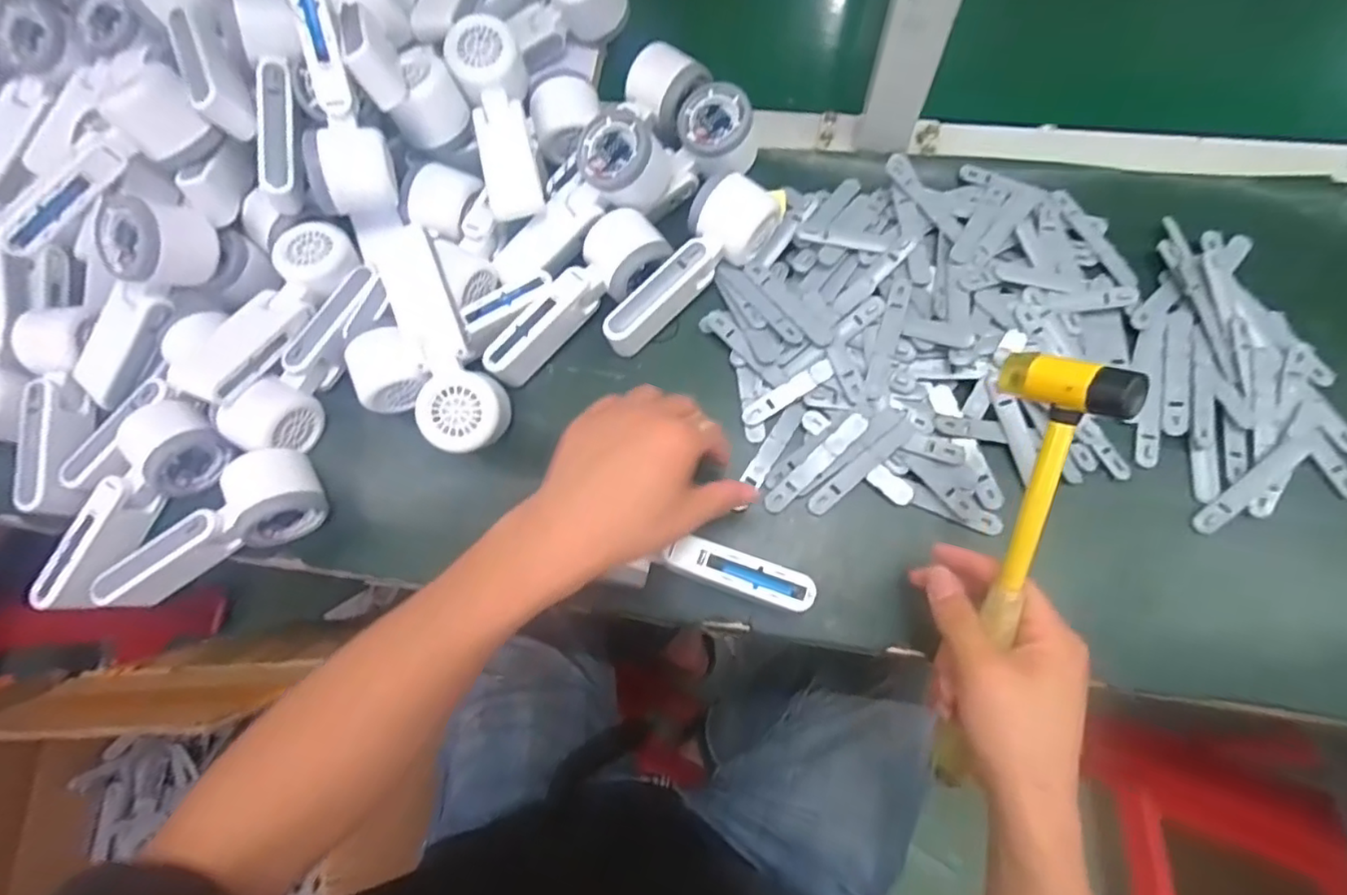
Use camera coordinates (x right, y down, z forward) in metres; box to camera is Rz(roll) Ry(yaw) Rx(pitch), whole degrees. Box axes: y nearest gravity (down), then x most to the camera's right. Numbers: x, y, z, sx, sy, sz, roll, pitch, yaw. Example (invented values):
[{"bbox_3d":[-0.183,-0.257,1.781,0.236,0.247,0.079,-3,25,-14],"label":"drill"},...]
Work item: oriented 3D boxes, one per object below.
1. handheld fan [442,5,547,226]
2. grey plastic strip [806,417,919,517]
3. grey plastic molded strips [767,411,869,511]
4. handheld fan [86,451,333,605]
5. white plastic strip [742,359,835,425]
[{"bbox_3d":[-0.138,-0.258,0.495,0.055,0.042,0.153,-11,95,-1],"label":"handheld fan"},{"bbox_3d":[0.136,0.012,0.447,0.098,0.004,0.017,-42,93,2],"label":"grey plastic strip"},{"bbox_3d":[0.103,0.011,0.448,0.094,0.004,0.015,-44,70,1],"label":"grey plastic molded strips"},{"bbox_3d":[-0.335,0.068,0.451,0.158,0.045,0.056,-38,77,-5],"label":"handheld fan"},{"bbox_3d":[0.086,-0.041,0.466,0.075,0.004,0.016,-33,77,5],"label":"white plastic strip"}]

